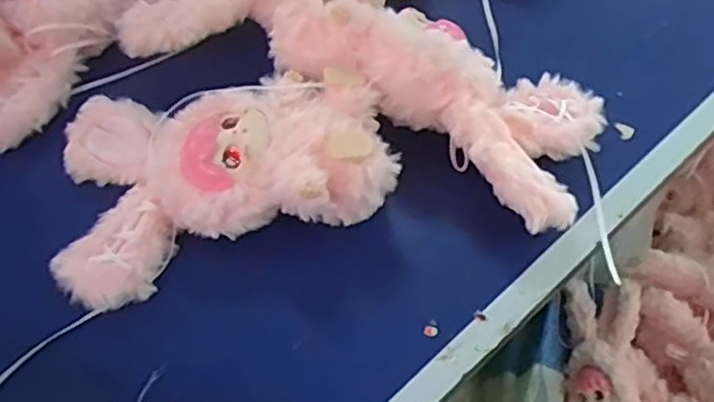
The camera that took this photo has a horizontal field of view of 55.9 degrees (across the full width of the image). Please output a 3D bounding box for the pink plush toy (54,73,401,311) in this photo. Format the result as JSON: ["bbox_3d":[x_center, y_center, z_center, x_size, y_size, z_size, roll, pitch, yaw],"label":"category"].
[{"bbox_3d":[-0.094,-0.033,0.435,0.212,0.054,0.150,-16,58,-6],"label":"pink plush toy"}]

